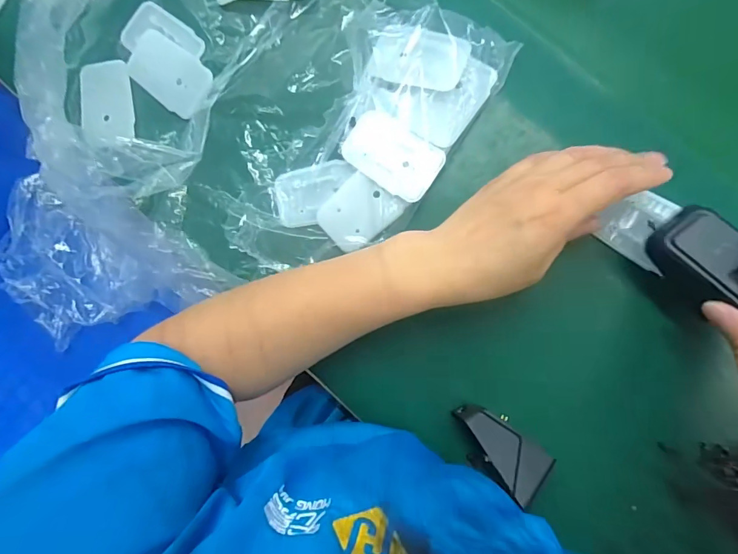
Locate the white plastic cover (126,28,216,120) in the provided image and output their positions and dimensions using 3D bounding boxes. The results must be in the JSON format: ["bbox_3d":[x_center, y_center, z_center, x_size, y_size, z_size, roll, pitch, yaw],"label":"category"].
[{"bbox_3d":[-0.161,-0.163,0.334,0.076,0.006,0.044,38,92,8],"label":"white plastic cover"}]

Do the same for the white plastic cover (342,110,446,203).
[{"bbox_3d":[0.016,-0.088,0.302,0.069,0.010,0.043,33,91,8],"label":"white plastic cover"}]

